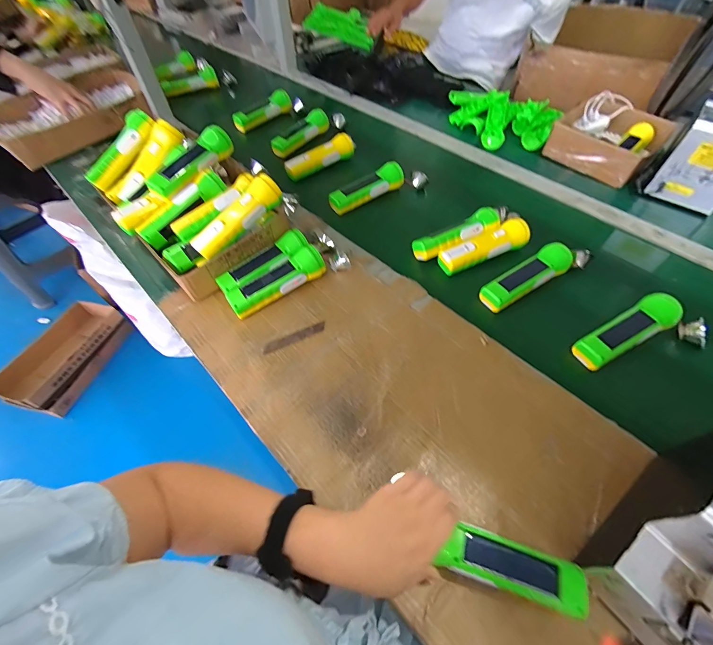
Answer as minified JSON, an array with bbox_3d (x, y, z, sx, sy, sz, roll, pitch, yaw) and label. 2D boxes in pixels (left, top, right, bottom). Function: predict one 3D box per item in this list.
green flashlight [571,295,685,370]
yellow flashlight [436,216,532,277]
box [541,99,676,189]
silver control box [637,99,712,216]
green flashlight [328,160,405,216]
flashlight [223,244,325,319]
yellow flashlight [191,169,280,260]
[{"bbox_3d":[0.399,0.012,0.501,0.168,0.037,0.048,-25,58,-15],"label":"green flashlight"},{"bbox_3d":[0.229,-0.136,0.612,0.173,0.040,0.046,-20,57,-12],"label":"yellow flashlight"},{"bbox_3d":[0.570,-0.419,0.780,0.208,0.066,0.194,-38,62,-22],"label":"box"},{"bbox_3d":[0.672,-0.317,0.663,0.135,0.141,0.116,29,61,20],"label":"silver control box"},{"bbox_3d":[0.018,-0.281,0.713,0.166,0.047,0.045,-26,59,-15],"label":"green flashlight"},{"bbox_3d":[-0.130,-0.066,0.563,0.163,0.050,0.043,-30,60,-18],"label":"flashlight"},{"bbox_3d":[-0.193,-0.170,0.551,0.048,0.041,0.165,39,79,25],"label":"yellow flashlight"}]

